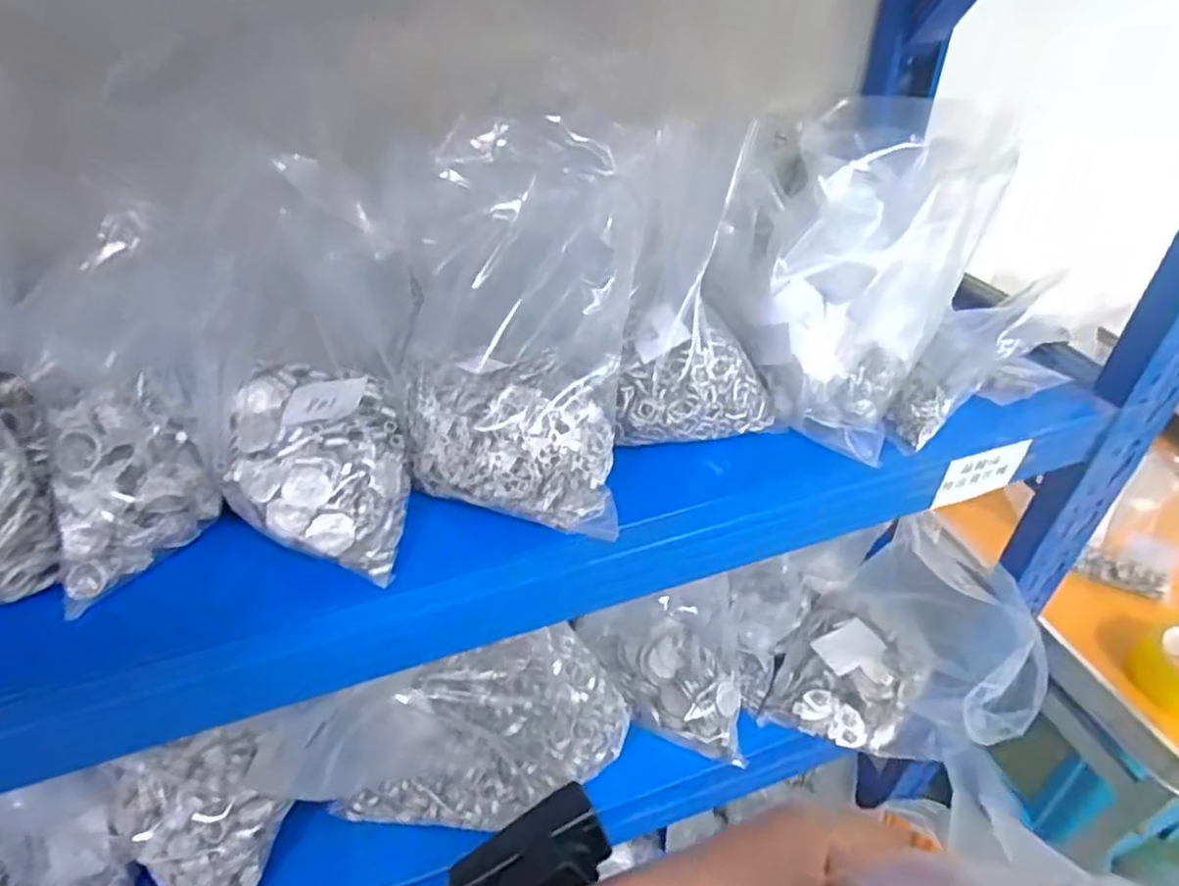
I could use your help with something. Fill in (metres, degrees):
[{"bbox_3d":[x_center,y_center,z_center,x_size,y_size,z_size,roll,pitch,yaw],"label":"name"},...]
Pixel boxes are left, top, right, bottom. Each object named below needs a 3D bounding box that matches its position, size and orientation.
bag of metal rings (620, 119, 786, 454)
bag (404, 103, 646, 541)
[{"bbox_3d":[0.099,-0.117,0.523,0.107,0.098,0.247,10,83,14],"label":"bag of metal rings"},{"bbox_3d":[-0.057,-0.073,0.450,0.161,0.225,0.127,6,42,9],"label":"bag"}]

